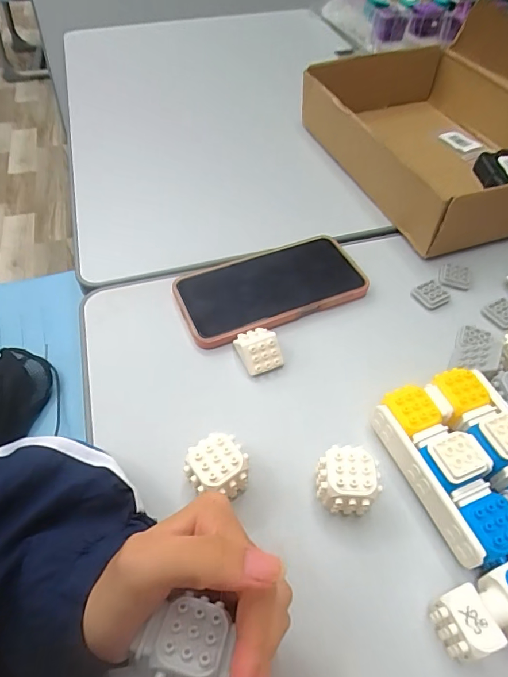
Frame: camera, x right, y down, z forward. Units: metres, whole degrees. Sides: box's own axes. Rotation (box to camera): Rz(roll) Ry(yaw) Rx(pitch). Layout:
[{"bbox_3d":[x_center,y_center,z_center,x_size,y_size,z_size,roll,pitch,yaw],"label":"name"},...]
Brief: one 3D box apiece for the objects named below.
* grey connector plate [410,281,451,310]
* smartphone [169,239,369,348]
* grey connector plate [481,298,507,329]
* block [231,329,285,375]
[{"bbox_3d":[0.163,-0.041,0.397,0.028,0.008,0.026,-23,57,-18],"label":"grey connector plate"},{"bbox_3d":[0.015,-0.049,0.392,0.165,0.013,0.085,-17,55,-12],"label":"smartphone"},{"bbox_3d":[0.222,-0.023,0.384,0.023,0.008,0.026,-28,58,-21],"label":"grey connector plate"},{"bbox_3d":[0.002,0.007,0.347,0.031,0.019,0.037,-19,56,-15],"label":"block"}]

